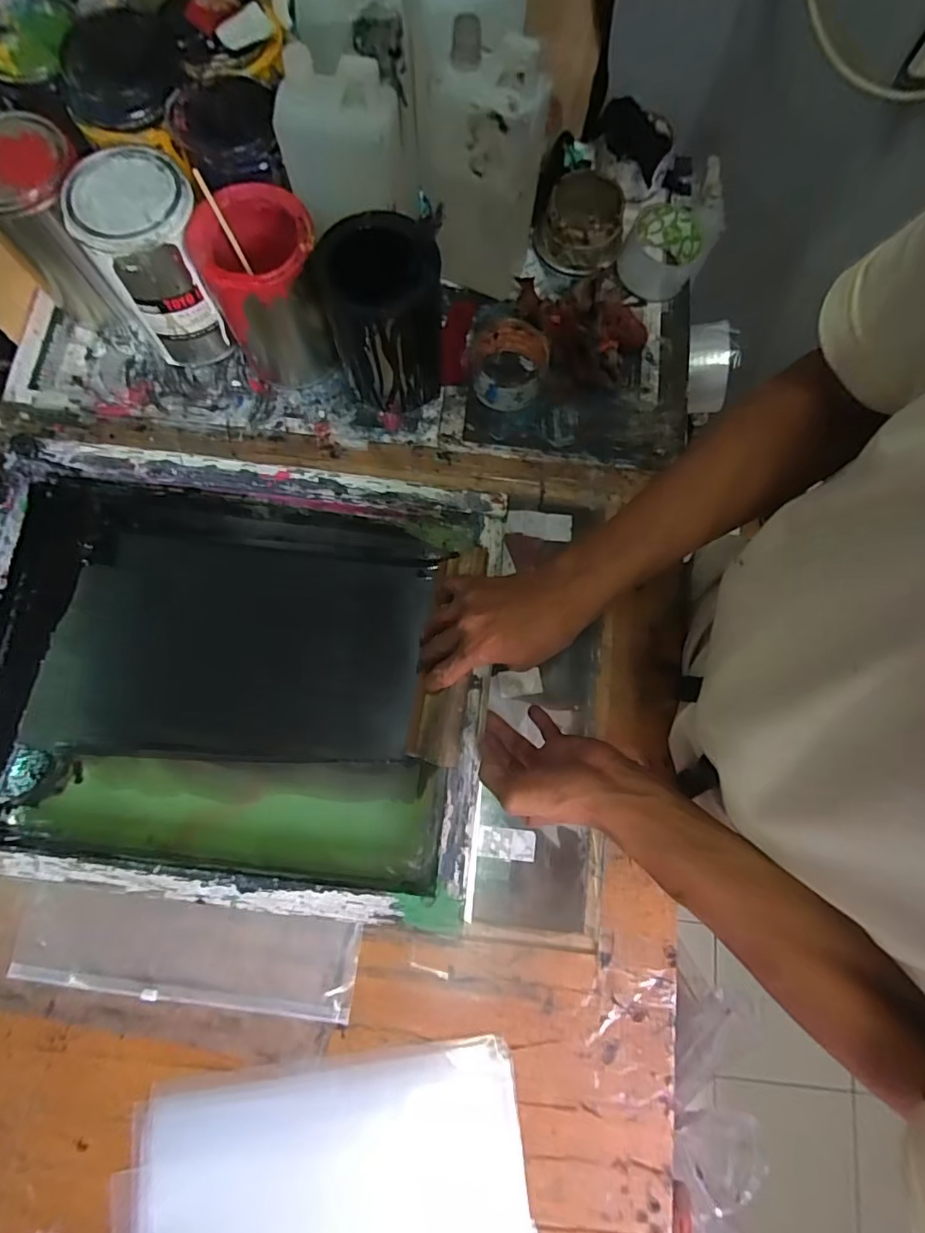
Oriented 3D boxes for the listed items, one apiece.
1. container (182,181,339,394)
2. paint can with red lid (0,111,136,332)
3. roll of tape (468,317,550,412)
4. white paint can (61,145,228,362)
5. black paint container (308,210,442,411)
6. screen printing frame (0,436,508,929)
[{"bbox_3d":[-0.191,-0.327,0.539,0.101,0.151,0.115,-11,78,-4],"label":"container"},{"bbox_3d":[-0.406,-0.388,0.547,0.102,0.153,0.102,0,78,-1],"label":"paint can with red lid"},{"bbox_3d":[0.048,-0.277,0.588,0.086,0.039,0.084,0,78,-1],"label":"roll of tape"},{"bbox_3d":[-0.297,-0.350,0.538,0.102,0.155,0.106,0,78,-1],"label":"white paint can"},{"bbox_3d":[-0.078,-0.296,0.538,0.112,0.147,0.111,-3,78,-2],"label":"black paint container"},{"bbox_3d":[-0.221,0.045,0.510,0.482,0.044,0.392,7,78,0],"label":"screen printing frame"}]

